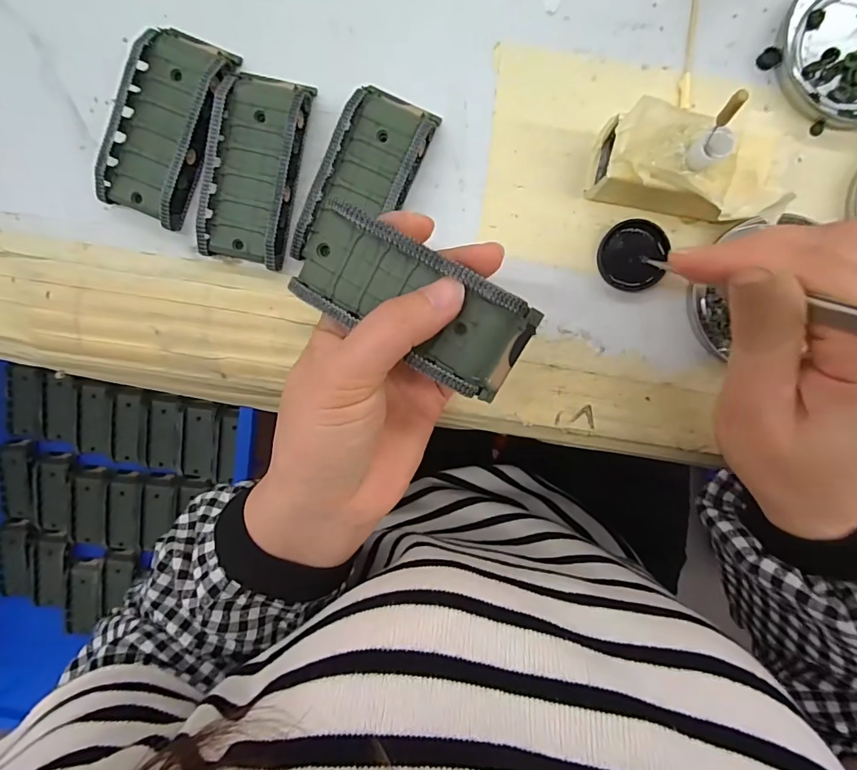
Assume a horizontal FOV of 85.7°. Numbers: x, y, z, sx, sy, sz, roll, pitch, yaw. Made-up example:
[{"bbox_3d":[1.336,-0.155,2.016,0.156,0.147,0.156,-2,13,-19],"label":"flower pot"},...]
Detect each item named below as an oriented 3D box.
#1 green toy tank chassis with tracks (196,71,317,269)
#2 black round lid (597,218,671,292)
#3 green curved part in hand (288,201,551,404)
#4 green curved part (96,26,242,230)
[{"bbox_3d":[-0.092,-0.114,0.243,0.045,0.018,0.095,11,94,2],"label":"green toy tank chassis with tracks"},{"bbox_3d":[0.107,-0.068,0.243,0.034,0.007,0.035,0,94,3],"label":"black round lid"},{"bbox_3d":[-0.007,-0.033,0.186,0.097,0.020,0.041,31,95,4],"label":"green curved part in hand"},{"bbox_3d":[-0.137,-0.137,0.244,0.048,0.018,0.095,23,95,1],"label":"green curved part"}]

